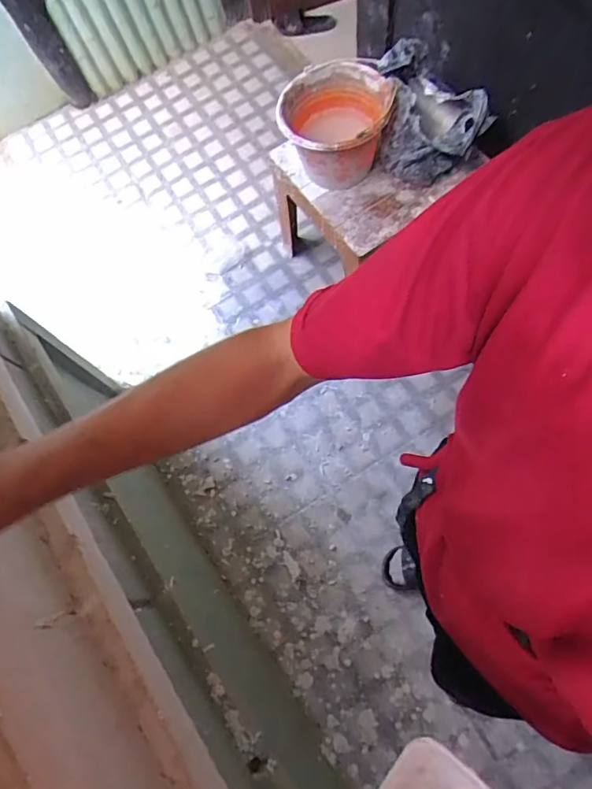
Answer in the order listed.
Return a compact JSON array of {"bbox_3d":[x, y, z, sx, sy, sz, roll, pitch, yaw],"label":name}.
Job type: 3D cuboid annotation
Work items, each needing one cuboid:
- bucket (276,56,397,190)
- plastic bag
[{"bbox_3d":[0.094,-0.669,1.297,0.259,0.262,0.245,-2,67,4],"label":"bucket"},{"bbox_3d":[0.303,-0.633,1.205,0.206,0.289,0.225,-5,66,2],"label":"plastic bag"}]

